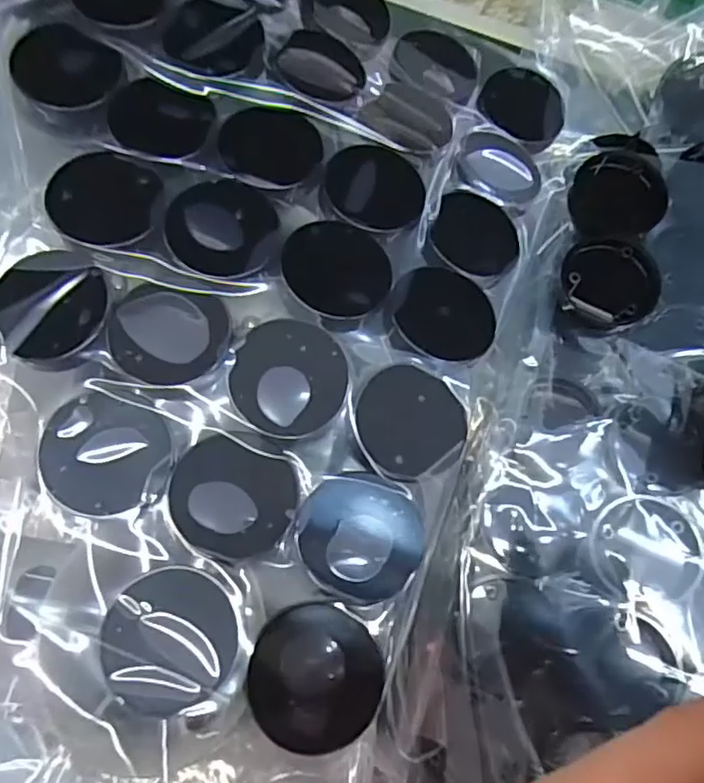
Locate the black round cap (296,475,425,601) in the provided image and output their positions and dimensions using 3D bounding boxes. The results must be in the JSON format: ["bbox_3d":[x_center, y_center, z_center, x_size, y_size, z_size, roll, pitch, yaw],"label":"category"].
[{"bbox_3d":[0.002,0.034,0.146,0.028,0.004,0.028,0,71,0],"label":"black round cap"}]

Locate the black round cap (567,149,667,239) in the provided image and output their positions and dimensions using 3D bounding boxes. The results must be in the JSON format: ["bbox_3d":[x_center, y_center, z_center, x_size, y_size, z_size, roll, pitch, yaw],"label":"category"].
[{"bbox_3d":[0.087,-0.063,0.204,0.030,0.009,0.030,0,71,0],"label":"black round cap"}]

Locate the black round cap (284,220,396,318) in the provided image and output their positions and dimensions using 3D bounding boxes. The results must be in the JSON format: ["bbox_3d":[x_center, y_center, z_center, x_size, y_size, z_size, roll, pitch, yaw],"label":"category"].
[{"bbox_3d":[-0.004,-0.033,0.163,0.027,0.004,0.028,0,71,0],"label":"black round cap"}]

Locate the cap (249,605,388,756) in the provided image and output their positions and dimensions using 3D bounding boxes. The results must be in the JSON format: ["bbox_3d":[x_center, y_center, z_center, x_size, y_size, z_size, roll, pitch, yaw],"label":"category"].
[{"bbox_3d":[-0.007,0.061,0.133,0.027,0.004,0.028,0,71,0],"label":"cap"}]

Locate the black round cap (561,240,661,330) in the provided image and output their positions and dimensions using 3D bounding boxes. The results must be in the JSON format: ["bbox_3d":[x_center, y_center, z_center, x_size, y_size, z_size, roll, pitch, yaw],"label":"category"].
[{"bbox_3d":[0.081,-0.034,0.196,0.029,0.009,0.026,40,75,12],"label":"black round cap"}]

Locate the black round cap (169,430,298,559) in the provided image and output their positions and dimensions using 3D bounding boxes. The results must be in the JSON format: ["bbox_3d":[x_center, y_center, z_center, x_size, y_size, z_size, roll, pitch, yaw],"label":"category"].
[{"bbox_3d":[-0.028,0.025,0.144,0.029,0.004,0.025,21,72,7],"label":"black round cap"}]

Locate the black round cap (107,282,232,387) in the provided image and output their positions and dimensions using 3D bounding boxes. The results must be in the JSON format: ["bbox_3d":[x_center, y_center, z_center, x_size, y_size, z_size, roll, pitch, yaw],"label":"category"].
[{"bbox_3d":[-0.046,-0.014,0.153,0.029,0.004,0.025,9,71,3],"label":"black round cap"}]

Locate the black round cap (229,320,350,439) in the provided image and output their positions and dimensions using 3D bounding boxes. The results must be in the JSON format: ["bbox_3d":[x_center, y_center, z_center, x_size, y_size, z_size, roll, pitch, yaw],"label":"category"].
[{"bbox_3d":[-0.015,-0.003,0.152,0.027,0.004,0.028,0,71,0],"label":"black round cap"}]

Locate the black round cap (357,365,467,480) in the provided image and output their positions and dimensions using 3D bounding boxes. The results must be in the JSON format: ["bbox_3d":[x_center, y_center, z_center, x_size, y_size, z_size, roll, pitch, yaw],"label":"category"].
[{"bbox_3d":[0.015,0.007,0.156,0.026,0.007,0.027,0,71,0],"label":"black round cap"}]

